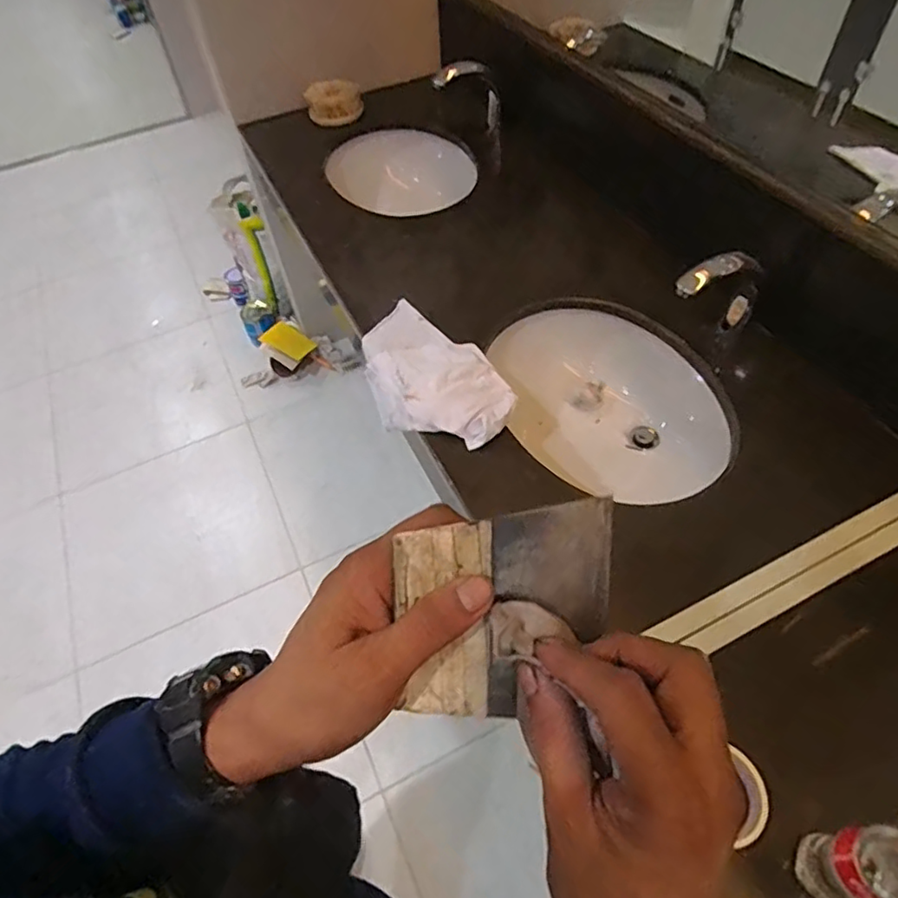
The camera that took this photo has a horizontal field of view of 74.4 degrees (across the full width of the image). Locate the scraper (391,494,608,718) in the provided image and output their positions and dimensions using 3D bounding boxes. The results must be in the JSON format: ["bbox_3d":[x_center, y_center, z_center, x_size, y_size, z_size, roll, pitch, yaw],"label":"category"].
[{"bbox_3d":[0.026,0.075,0.270,0.098,0.097,0.004,-2,9,-6],"label":"scraper"}]

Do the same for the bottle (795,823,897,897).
[{"bbox_3d":[0.333,0.328,0.463,0.056,0.193,0.053,-6,53,0],"label":"bottle"}]

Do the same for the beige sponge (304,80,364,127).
[{"bbox_3d":[-0.304,-0.923,1.571,0.149,0.068,0.144,-14,54,-6],"label":"beige sponge"}]

